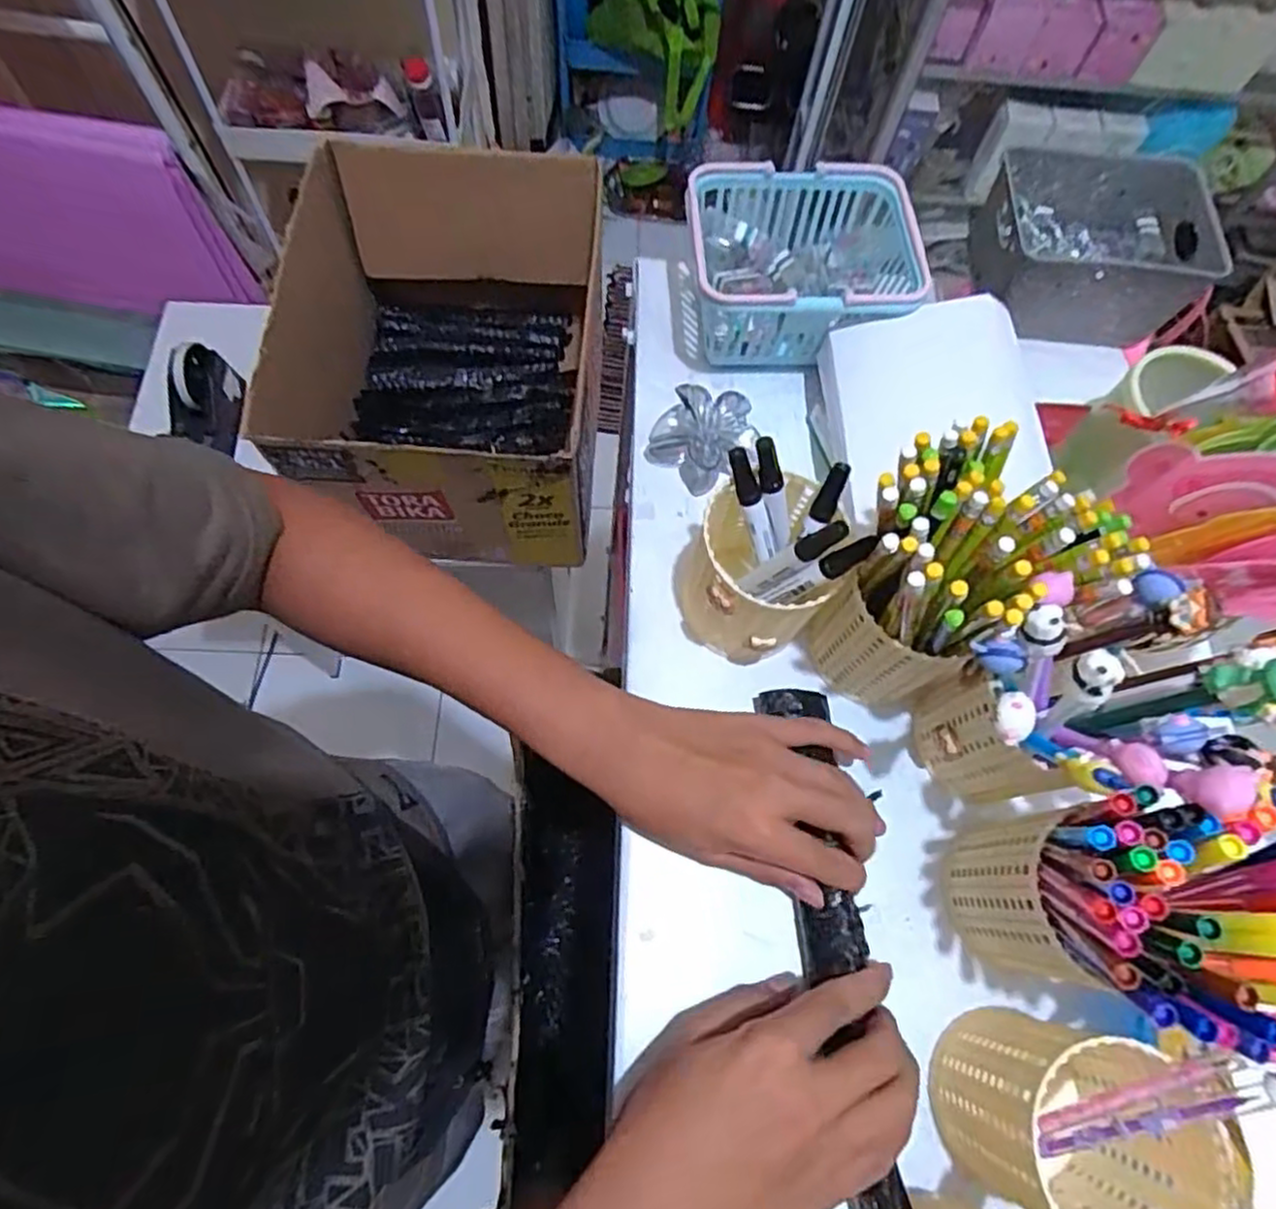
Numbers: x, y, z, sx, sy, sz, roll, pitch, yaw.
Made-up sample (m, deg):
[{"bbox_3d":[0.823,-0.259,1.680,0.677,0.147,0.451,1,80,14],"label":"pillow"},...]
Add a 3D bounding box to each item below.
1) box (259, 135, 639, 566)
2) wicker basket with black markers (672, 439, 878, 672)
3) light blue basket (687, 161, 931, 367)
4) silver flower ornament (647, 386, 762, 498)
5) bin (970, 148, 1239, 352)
[{"bbox_3d":[-0.207,-0.280,0.836,0.309,0.240,0.379,3,68,-2],"label":"box"},{"bbox_3d":[0.072,-0.023,0.429,0.091,0.124,0.088,1,68,-3],"label":"wicker basket with black markers"},{"bbox_3d":[0.124,-0.245,0.533,0.172,0.078,0.122,-2,68,-4],"label":"light blue basket"},{"bbox_3d":[0.050,-0.118,0.513,0.073,0.039,0.063,31,70,9],"label":"silver flower ornament"},{"bbox_3d":[0.321,-0.254,0.522,0.138,0.073,0.109,11,68,1],"label":"bin"}]

